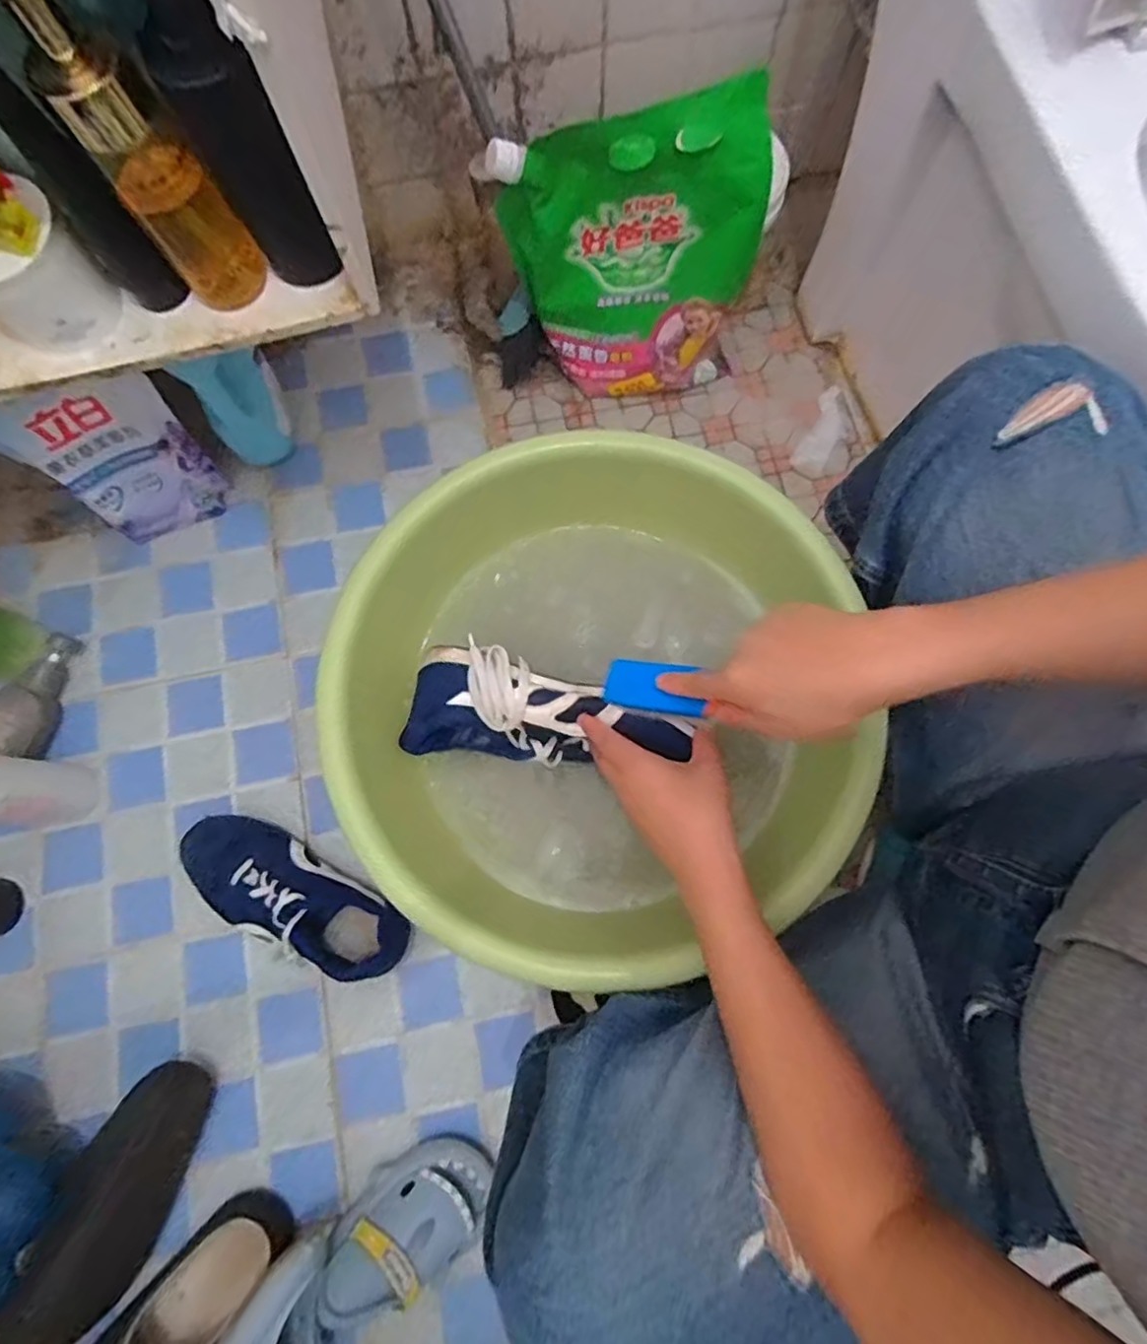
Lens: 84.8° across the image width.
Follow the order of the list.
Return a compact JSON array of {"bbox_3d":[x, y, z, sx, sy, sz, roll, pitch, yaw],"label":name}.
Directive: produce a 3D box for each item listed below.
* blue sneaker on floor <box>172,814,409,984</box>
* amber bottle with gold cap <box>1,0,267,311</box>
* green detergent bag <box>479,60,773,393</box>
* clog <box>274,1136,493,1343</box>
[{"bbox_3d":[-0.304,0.246,0.679,0.261,0.073,0.099,26,80,6],"label":"blue sneaker on floor"},{"bbox_3d":[-0.277,-0.335,0.410,0.062,0.189,0.050,-31,79,-5],"label":"amber bottle with gold cap"},{"bbox_3d":[0.074,-0.456,0.728,0.296,0.324,0.088,-6,78,0],"label":"green detergent bag"},{"bbox_3d":[-0.180,0.547,0.597,0.219,0.086,0.092,-41,80,-7],"label":"clog"}]

